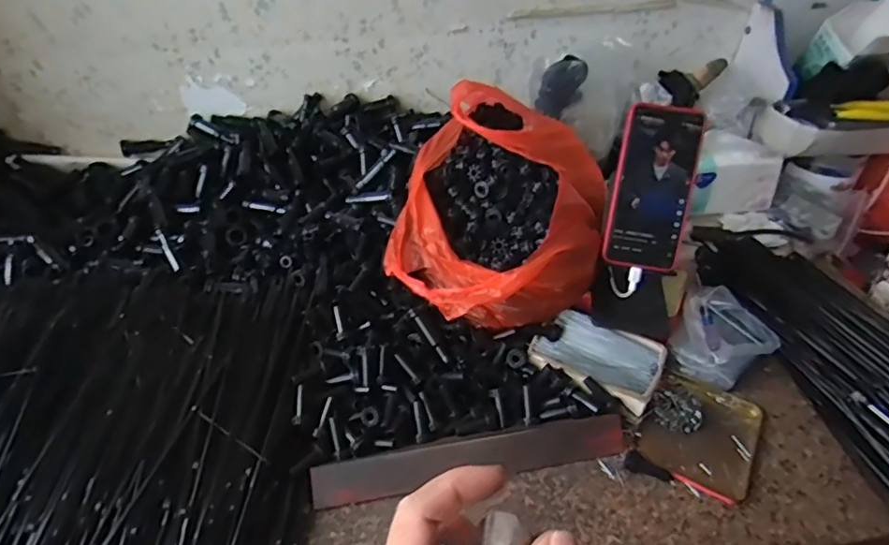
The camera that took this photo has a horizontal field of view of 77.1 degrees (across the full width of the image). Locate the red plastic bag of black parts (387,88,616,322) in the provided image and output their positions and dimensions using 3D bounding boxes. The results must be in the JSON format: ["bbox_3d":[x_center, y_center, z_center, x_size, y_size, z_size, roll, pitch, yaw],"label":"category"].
[{"bbox_3d":[0.067,-0.067,0.627,0.218,0.155,0.287,11,41,13],"label":"red plastic bag of black parts"}]

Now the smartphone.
[{"bbox_3d":[0.212,-0.085,0.568,0.073,0.162,0.009,9,9,4],"label":"smartphone"}]

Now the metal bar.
[{"bbox_3d":[0.027,0.169,0.510,0.286,0.012,0.038,-8,73,-9],"label":"metal bar"}]

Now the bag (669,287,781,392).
[{"bbox_3d":[0.290,0.066,0.604,0.099,0.042,0.107,-17,43,-20],"label":"bag"}]

